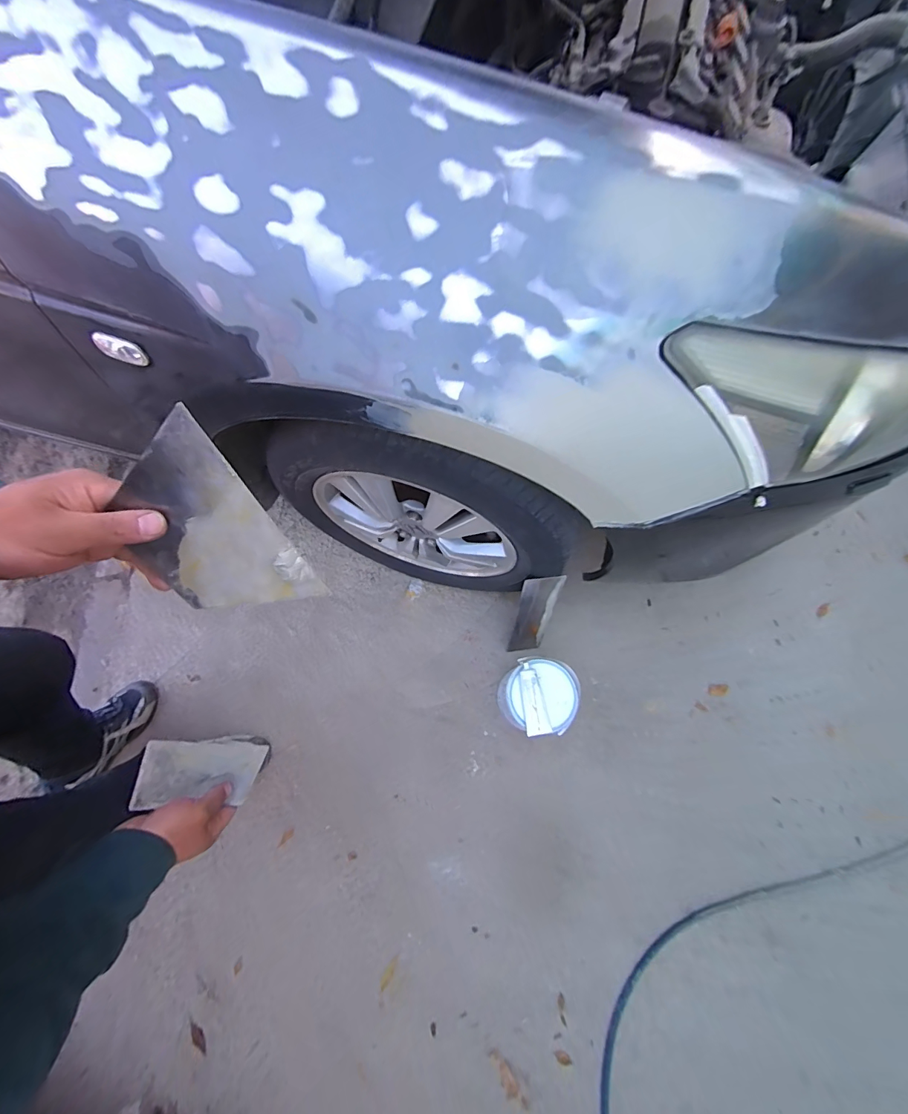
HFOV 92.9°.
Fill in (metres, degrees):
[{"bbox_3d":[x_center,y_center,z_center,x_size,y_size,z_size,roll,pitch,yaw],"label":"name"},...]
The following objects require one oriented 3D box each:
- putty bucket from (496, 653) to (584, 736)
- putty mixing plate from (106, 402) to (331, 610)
[{"bbox_3d":[0.200,0.324,1.020,0.171,0.172,0.158,1,72,-4],"label":"putty bucket"},{"bbox_3d":[-0.192,-0.014,0.336,0.103,0.164,0.008,-22,34,6],"label":"putty mixing plate"}]

